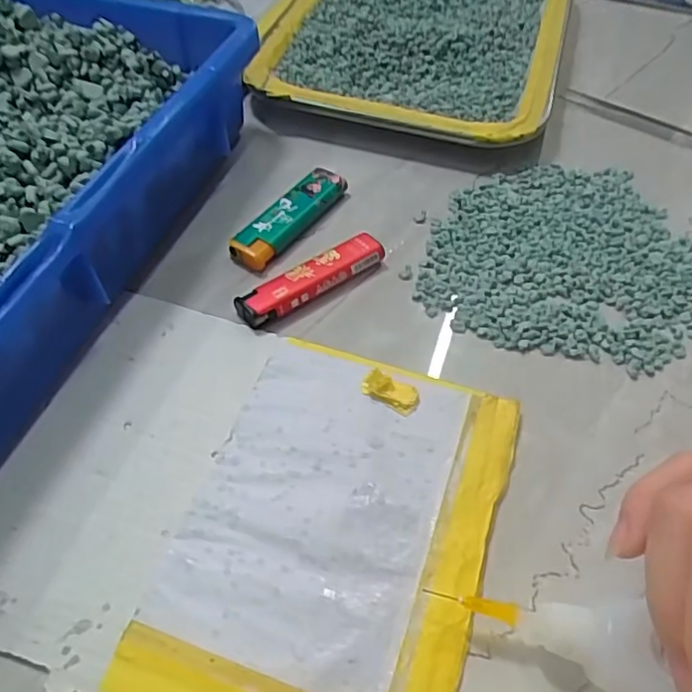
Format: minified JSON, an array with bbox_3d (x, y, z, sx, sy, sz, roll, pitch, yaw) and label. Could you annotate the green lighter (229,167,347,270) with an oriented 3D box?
[{"bbox_3d":[-0.030,-0.069,0.331,0.022,0.013,0.077,30,56,20],"label":"green lighter"}]

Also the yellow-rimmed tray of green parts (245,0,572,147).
[{"bbox_3d":[0.059,-0.234,0.455,0.191,0.024,0.281,14,52,9],"label":"yellow-rimmed tray of green parts"}]

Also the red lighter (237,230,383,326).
[{"bbox_3d":[-0.017,-0.033,0.302,0.078,0.011,0.019,-31,58,-24],"label":"red lighter"}]

